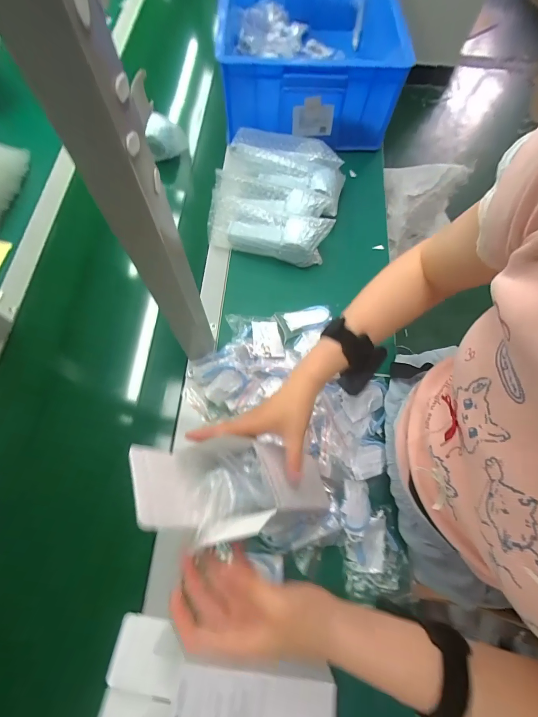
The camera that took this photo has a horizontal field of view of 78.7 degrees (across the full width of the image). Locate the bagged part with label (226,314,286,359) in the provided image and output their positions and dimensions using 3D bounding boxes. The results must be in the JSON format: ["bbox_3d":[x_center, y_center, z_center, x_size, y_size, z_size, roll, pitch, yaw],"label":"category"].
[{"bbox_3d":[-0.019,-0.036,0.530,0.080,0.029,0.090,-10,70,-6],"label":"bagged part with label"}]

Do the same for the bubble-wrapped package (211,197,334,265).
[{"bbox_3d":[-0.002,-0.215,0.567,0.207,0.083,0.057,11,69,2],"label":"bubble-wrapped package"}]

